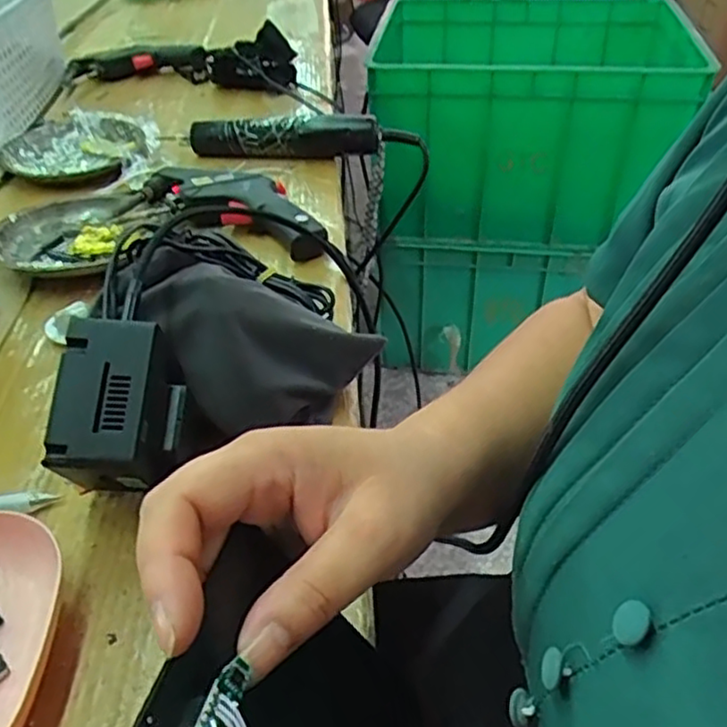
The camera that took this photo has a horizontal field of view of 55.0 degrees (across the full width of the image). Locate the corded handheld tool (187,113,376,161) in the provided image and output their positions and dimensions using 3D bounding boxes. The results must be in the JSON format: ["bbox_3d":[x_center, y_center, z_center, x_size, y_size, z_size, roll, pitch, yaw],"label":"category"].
[{"bbox_3d":[-0.082,-0.239,0.734,0.200,0.044,0.031,-3,39,-5],"label":"corded handheld tool"}]

